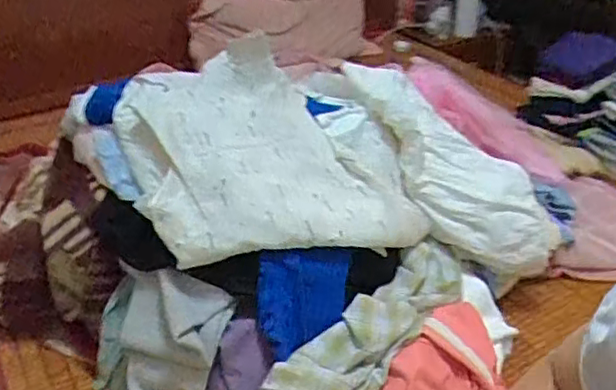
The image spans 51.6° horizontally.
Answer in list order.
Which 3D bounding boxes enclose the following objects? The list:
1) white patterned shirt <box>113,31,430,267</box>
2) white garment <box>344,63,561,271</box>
[{"bbox_3d":[-0.079,-0.094,1.158,0.487,0.252,0.434,-13,34,-18],"label":"white patterned shirt"},{"bbox_3d":[0.274,-0.074,1.249,0.259,0.096,0.507,-27,71,-35],"label":"white garment"}]

